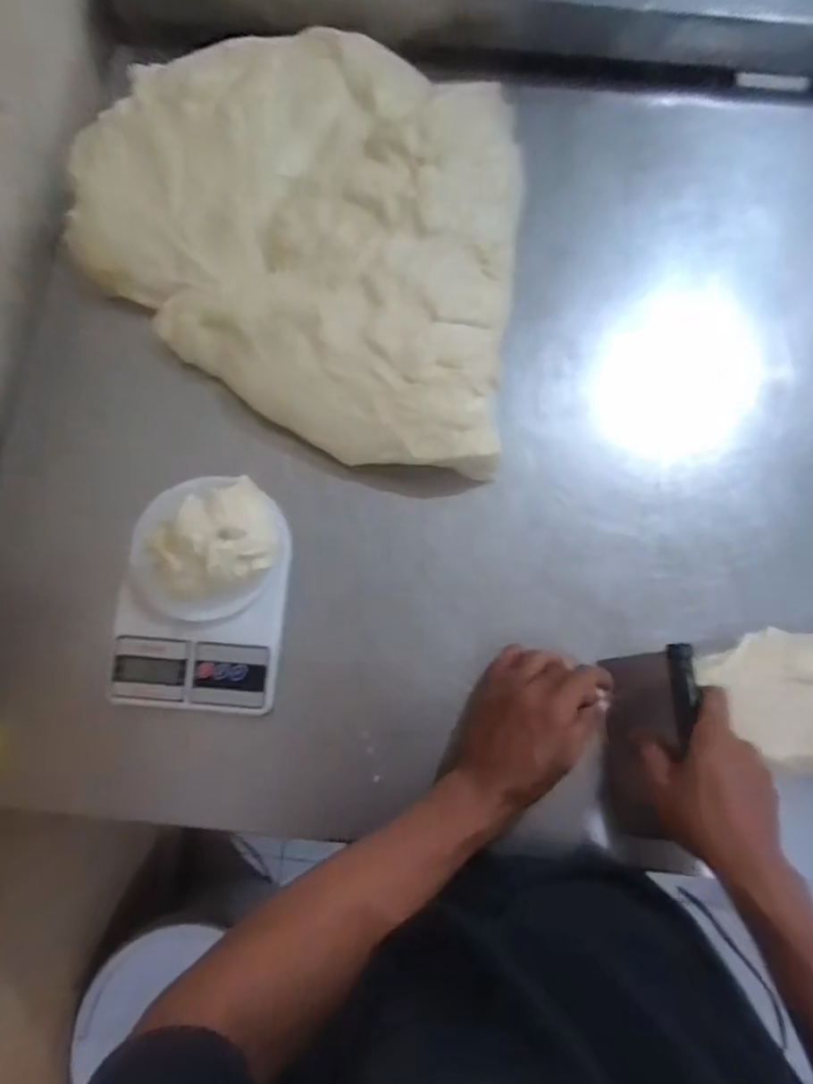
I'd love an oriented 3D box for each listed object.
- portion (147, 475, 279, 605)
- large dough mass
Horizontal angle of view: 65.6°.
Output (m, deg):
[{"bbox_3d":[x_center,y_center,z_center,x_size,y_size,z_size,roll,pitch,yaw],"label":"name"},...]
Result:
[{"bbox_3d":[-0.166,0.000,0.549,0.111,0.051,0.085,-34,77,-9],"label":"portion"},{"bbox_3d":[-0.118,-0.332,0.668,0.481,0.082,0.492,7,74,2],"label":"large dough mass"}]

